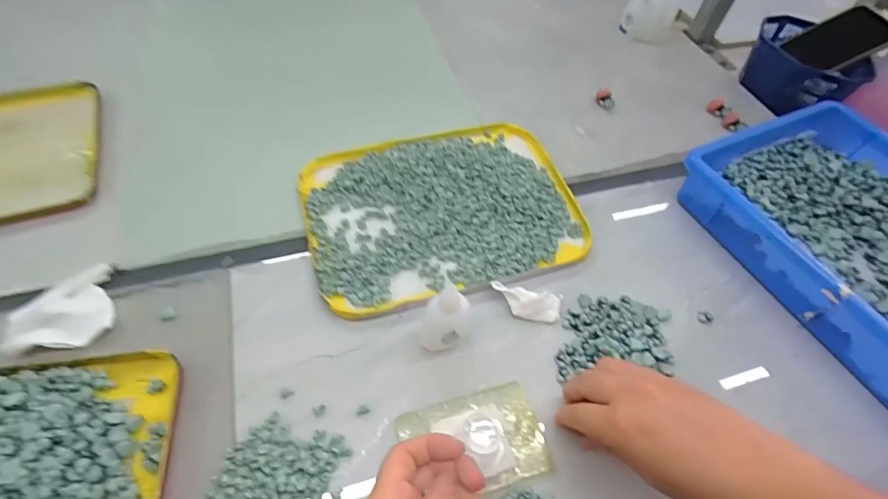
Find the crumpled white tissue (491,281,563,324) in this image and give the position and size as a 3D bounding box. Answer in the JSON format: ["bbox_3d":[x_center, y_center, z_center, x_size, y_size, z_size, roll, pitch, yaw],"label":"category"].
[{"bbox_3d":[0.074,0.046,0.388,0.063,0.015,0.026,13,55,4],"label":"crumpled white tissue"}]

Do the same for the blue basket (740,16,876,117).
[{"bbox_3d":[0.481,-0.248,0.592,0.098,0.063,0.160,-13,58,-14],"label":"blue basket"}]

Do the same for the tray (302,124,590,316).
[{"bbox_3d":[-0.002,-0.049,0.447,0.270,0.023,0.201,-14,58,-14],"label":"tray"}]

